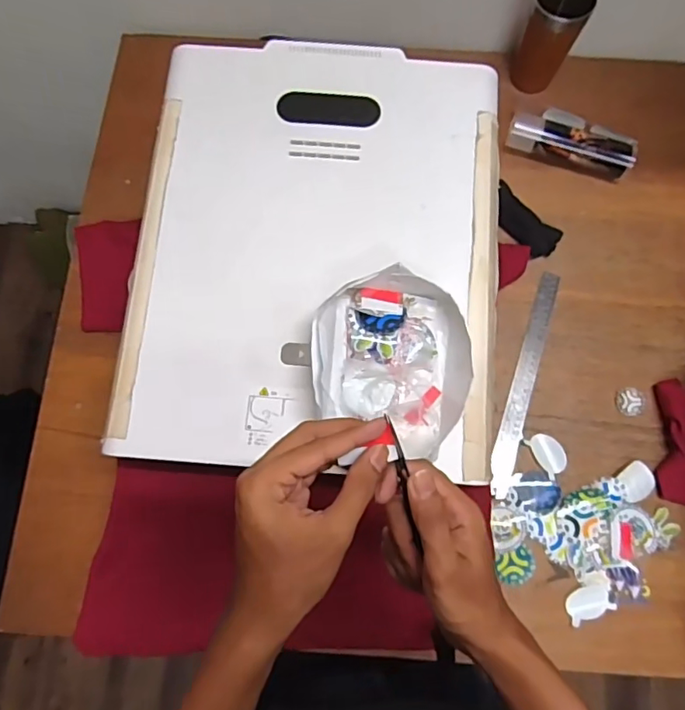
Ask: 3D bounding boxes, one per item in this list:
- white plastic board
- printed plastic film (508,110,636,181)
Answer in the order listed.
[{"bbox_3d":[-0.027,-0.131,0.624,0.400,0.026,0.500,4,78,1],"label":"white plastic board"},{"bbox_3d":[0.341,-0.319,0.815,0.182,0.037,0.079,22,75,6],"label":"printed plastic film"}]

